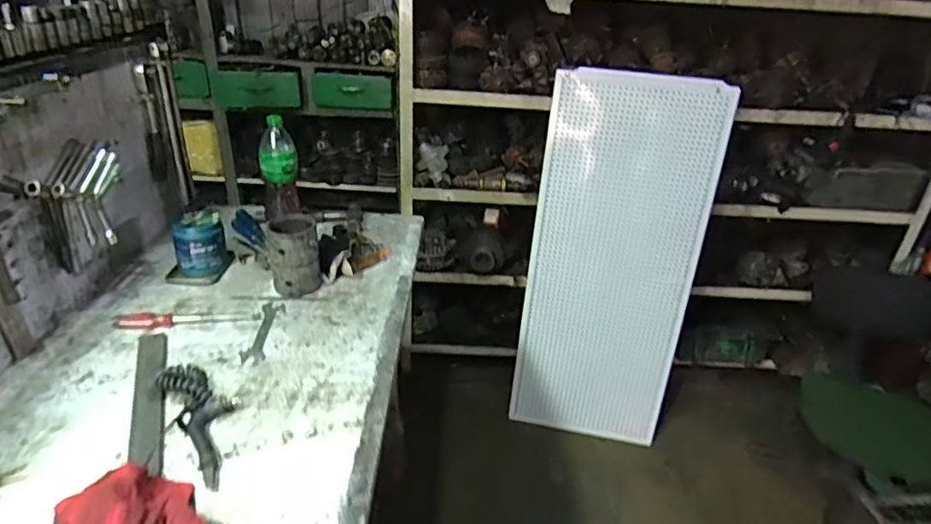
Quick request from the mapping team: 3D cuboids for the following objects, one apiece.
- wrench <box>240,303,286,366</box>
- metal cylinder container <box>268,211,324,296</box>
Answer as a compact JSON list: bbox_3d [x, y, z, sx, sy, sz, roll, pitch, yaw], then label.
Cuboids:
[{"bbox_3d":[-0.350,0.121,0.938,0.046,0.008,0.163,1,28,-5],"label":"wrench"},{"bbox_3d":[-0.322,-0.016,1.037,0.089,0.125,0.093,-5,30,-16],"label":"metal cylinder container"}]

